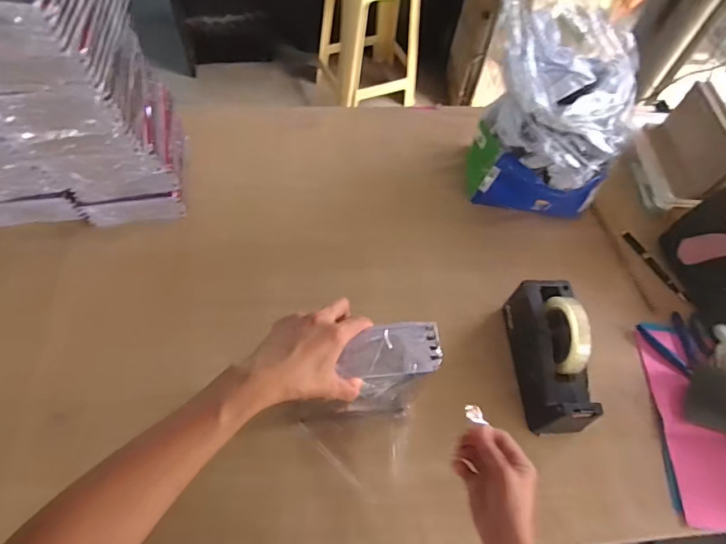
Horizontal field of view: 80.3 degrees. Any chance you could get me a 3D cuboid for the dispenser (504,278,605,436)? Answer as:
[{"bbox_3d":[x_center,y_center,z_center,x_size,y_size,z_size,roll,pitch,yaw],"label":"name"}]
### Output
[{"bbox_3d":[0.262,0.113,0.596,0.073,0.137,0.202,-1,61,-5],"label":"dispenser"}]

